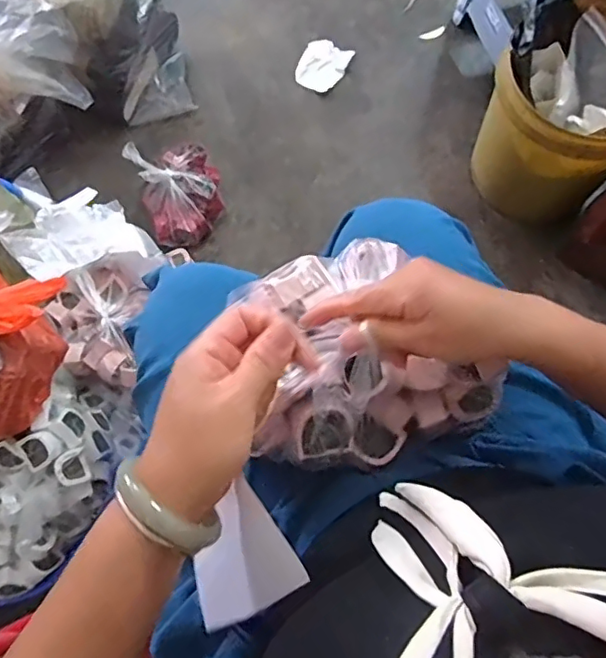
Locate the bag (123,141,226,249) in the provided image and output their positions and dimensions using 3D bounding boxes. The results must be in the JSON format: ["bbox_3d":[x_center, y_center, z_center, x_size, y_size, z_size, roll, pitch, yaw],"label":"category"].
[{"bbox_3d":[-0.239,-0.272,1.098,0.157,0.077,0.203,-19,75,-5],"label":"bag"}]

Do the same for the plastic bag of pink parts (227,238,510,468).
[{"bbox_3d":[0.043,0.022,0.462,0.206,0.087,0.170,-21,75,-6],"label":"plastic bag of pink parts"}]

